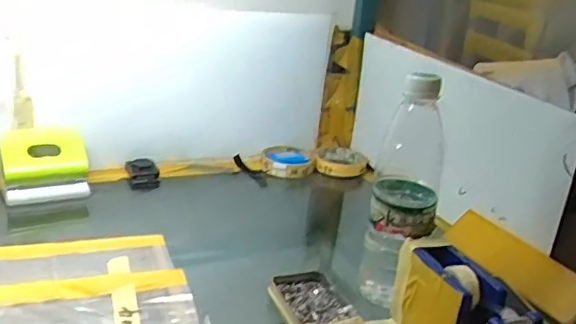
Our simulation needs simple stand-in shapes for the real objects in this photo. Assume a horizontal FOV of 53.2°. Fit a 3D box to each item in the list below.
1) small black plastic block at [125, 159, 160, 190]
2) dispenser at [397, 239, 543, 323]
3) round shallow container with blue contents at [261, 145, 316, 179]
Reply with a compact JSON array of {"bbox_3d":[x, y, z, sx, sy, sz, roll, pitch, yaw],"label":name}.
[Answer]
[{"bbox_3d":[-0.205,0.018,0.812,0.044,0.038,0.036,-1,17,-20],"label":"small black plastic block"},{"bbox_3d":[0.143,0.129,0.481,0.046,0.080,0.133,-2,18,-22],"label":"dispenser"},{"bbox_3d":[0.002,-0.002,0.893,0.094,0.018,0.072,-12,39,-37],"label":"round shallow container with blue contents"}]

